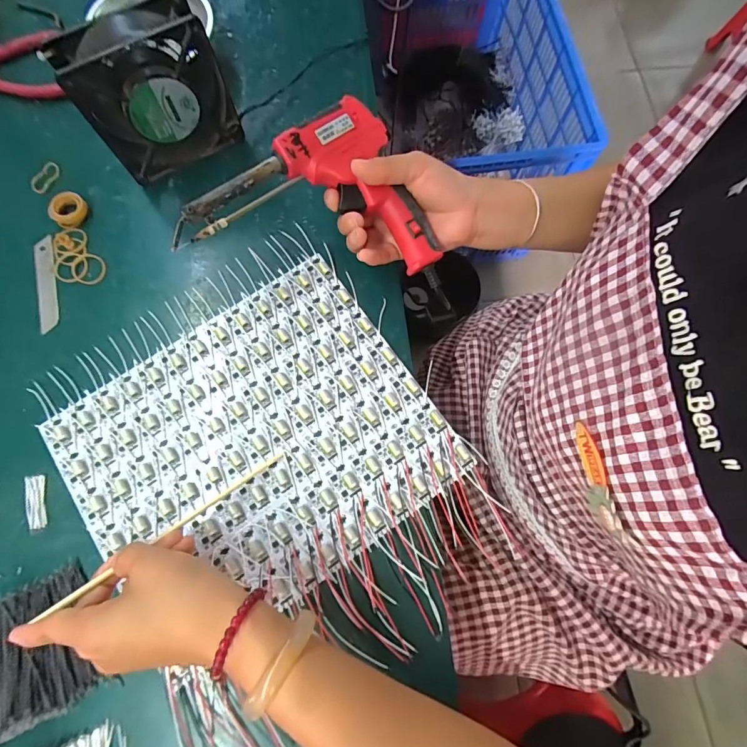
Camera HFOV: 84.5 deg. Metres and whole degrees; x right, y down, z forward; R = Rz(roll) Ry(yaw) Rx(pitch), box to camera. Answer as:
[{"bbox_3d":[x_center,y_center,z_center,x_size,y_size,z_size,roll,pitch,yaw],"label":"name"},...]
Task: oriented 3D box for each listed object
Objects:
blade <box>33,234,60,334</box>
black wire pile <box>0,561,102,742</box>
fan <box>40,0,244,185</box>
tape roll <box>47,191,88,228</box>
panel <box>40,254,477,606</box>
[{"bbox_3d":[-0.313,-0.087,0.392,0.019,0.004,0.098,-13,69,-9],"label":"blade"},{"bbox_3d":[-0.273,0.215,0.307,0.114,0.016,0.093,-22,70,-12],"label":"black wire pile"},{"bbox_3d":[-0.196,-0.250,0.376,0.121,0.120,0.043,-29,77,-7],"label":"fan"},{"bbox_3d":[-0.302,-0.163,0.407,0.030,0.012,0.036,34,69,10],"label":"tape roll"},{"bbox_3d":[-0.099,0.058,0.349,0.280,0.010,0.242,-35,78,-10],"label":"panel"}]

